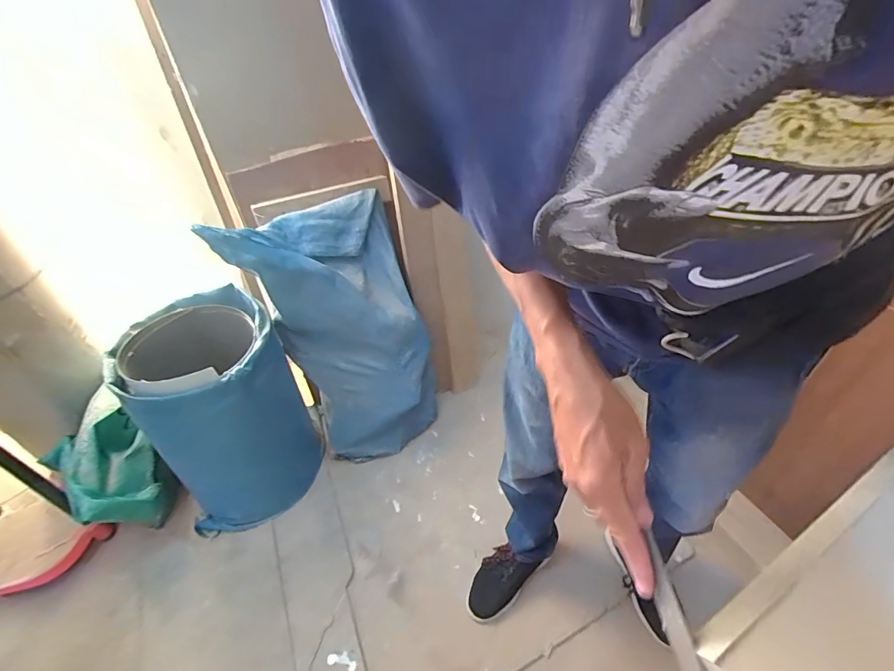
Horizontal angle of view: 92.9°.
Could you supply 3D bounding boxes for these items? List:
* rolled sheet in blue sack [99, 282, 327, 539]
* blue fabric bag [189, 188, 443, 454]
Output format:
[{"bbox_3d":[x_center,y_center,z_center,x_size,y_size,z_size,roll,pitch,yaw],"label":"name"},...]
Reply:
[{"bbox_3d":[-0.511,0.205,1.039,0.294,0.564,0.306,-13,44,-13],"label":"rolled sheet in blue sack"},{"bbox_3d":[-0.258,0.015,1.134,0.398,0.686,0.306,-28,49,-25],"label":"blue fabric bag"}]

